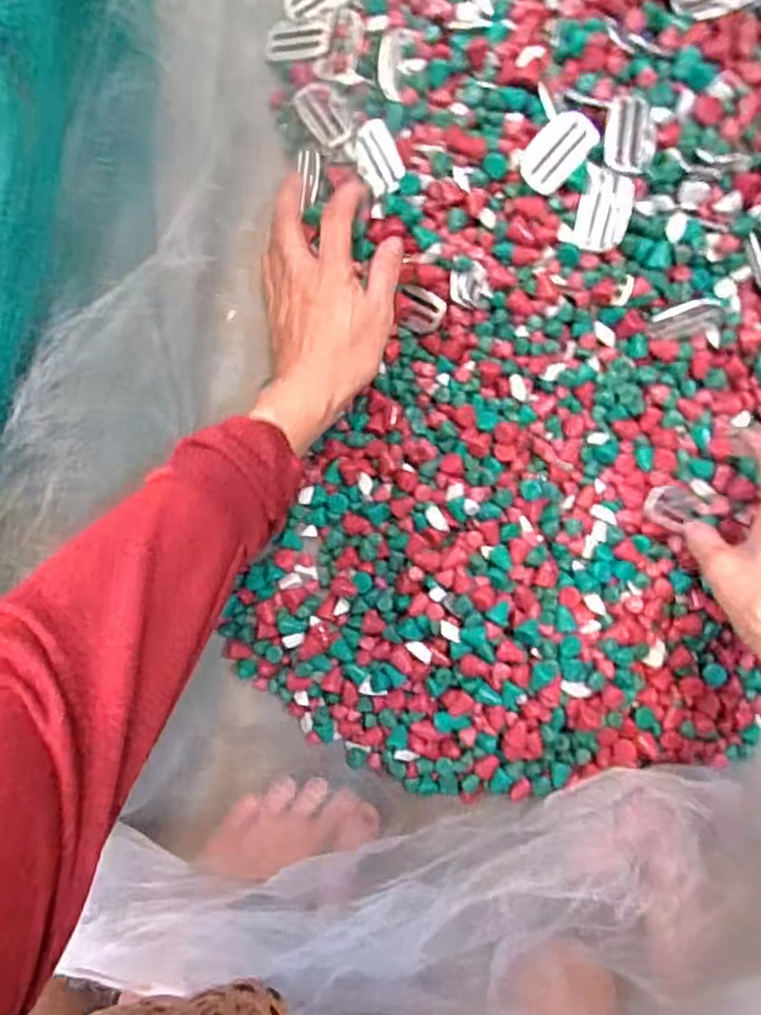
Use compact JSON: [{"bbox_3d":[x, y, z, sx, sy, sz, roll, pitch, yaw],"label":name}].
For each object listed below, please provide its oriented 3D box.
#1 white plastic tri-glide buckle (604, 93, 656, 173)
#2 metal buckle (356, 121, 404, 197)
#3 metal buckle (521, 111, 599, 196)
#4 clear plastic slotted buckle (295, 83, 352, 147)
[{"bbox_3d":[0.145,-0.218,0.397,0.028,0.005,0.045,2,91,2],"label":"white plastic tri-glide buckle"},{"bbox_3d":[0.000,-0.229,0.447,0.024,0.011,0.047,-21,91,2],"label":"metal buckle"},{"bbox_3d":[0.106,-0.212,0.406,0.028,0.004,0.048,40,103,-9],"label":"metal buckle"},{"bbox_3d":[-0.037,-0.259,0.447,0.024,0.005,0.044,-32,90,2],"label":"clear plastic slotted buckle"}]

